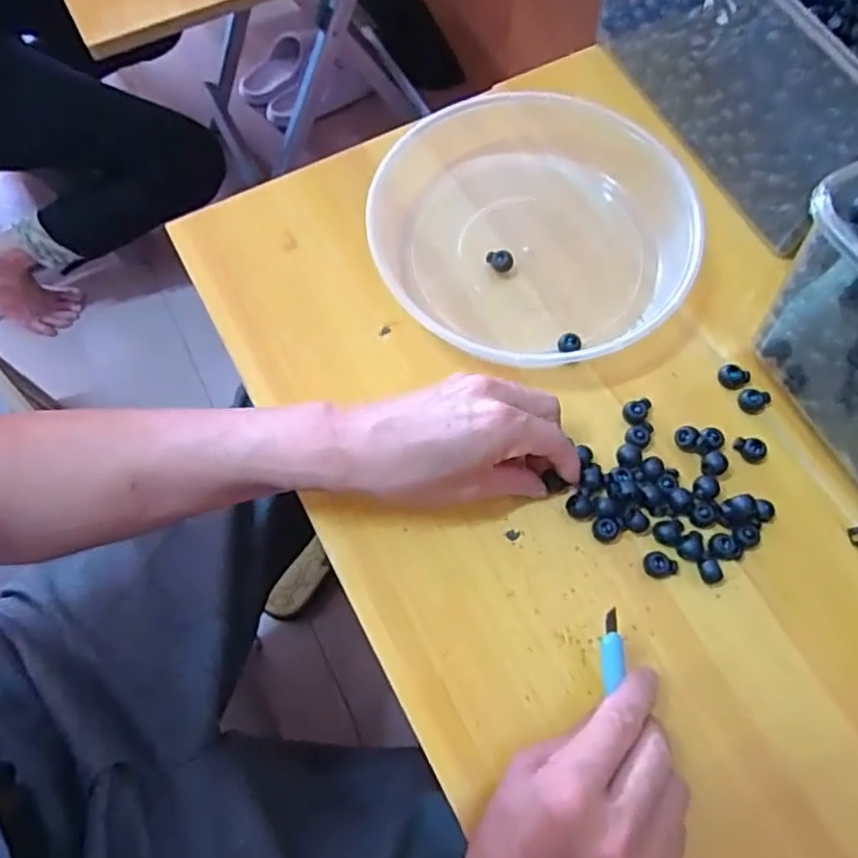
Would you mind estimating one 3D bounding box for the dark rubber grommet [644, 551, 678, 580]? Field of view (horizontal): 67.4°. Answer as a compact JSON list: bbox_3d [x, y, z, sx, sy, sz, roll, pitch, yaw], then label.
[{"bbox_3d":[0.141,0.082,0.390,0.018,0.011,0.015,-9,67,-2],"label":"dark rubber grommet"}]

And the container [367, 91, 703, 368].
[{"bbox_3d":[0.074,-0.143,0.457,0.204,0.050,0.211,-1,67,1],"label":"container"}]

